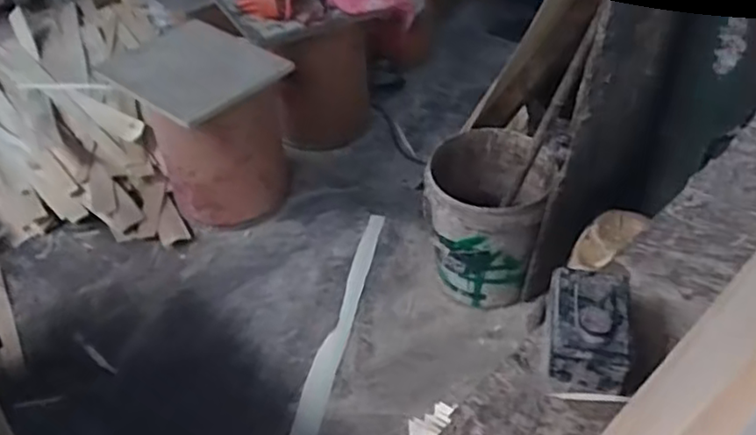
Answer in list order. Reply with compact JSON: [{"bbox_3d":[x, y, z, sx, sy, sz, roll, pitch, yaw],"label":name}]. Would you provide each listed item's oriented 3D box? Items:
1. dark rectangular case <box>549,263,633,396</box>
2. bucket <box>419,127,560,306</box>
[{"bbox_3d":[0.208,0.113,0.669,0.075,0.067,0.105,6,44,14],"label":"dark rectangular case"},{"bbox_3d":[0.285,0.000,1.730,0.296,0.356,0.312,-4,43,4],"label":"bucket"}]

